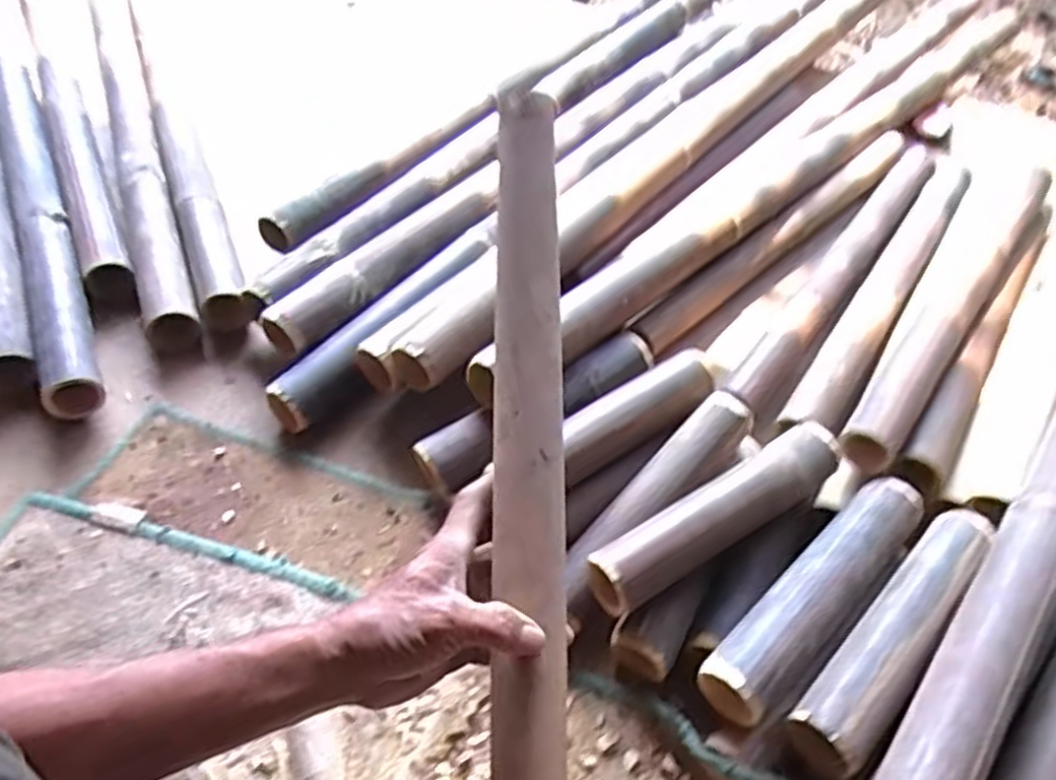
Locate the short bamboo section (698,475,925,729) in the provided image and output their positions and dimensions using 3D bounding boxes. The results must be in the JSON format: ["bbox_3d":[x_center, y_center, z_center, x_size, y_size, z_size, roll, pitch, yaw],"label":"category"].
[{"bbox_3d":[0.256,0.171,0.645,0.282,0.048,0.060,-35,59,-27],"label":"short bamboo section"}]

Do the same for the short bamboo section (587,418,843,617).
[{"bbox_3d":[0.176,0.109,0.678,0.275,0.046,0.056,-27,55,-22],"label":"short bamboo section"}]

